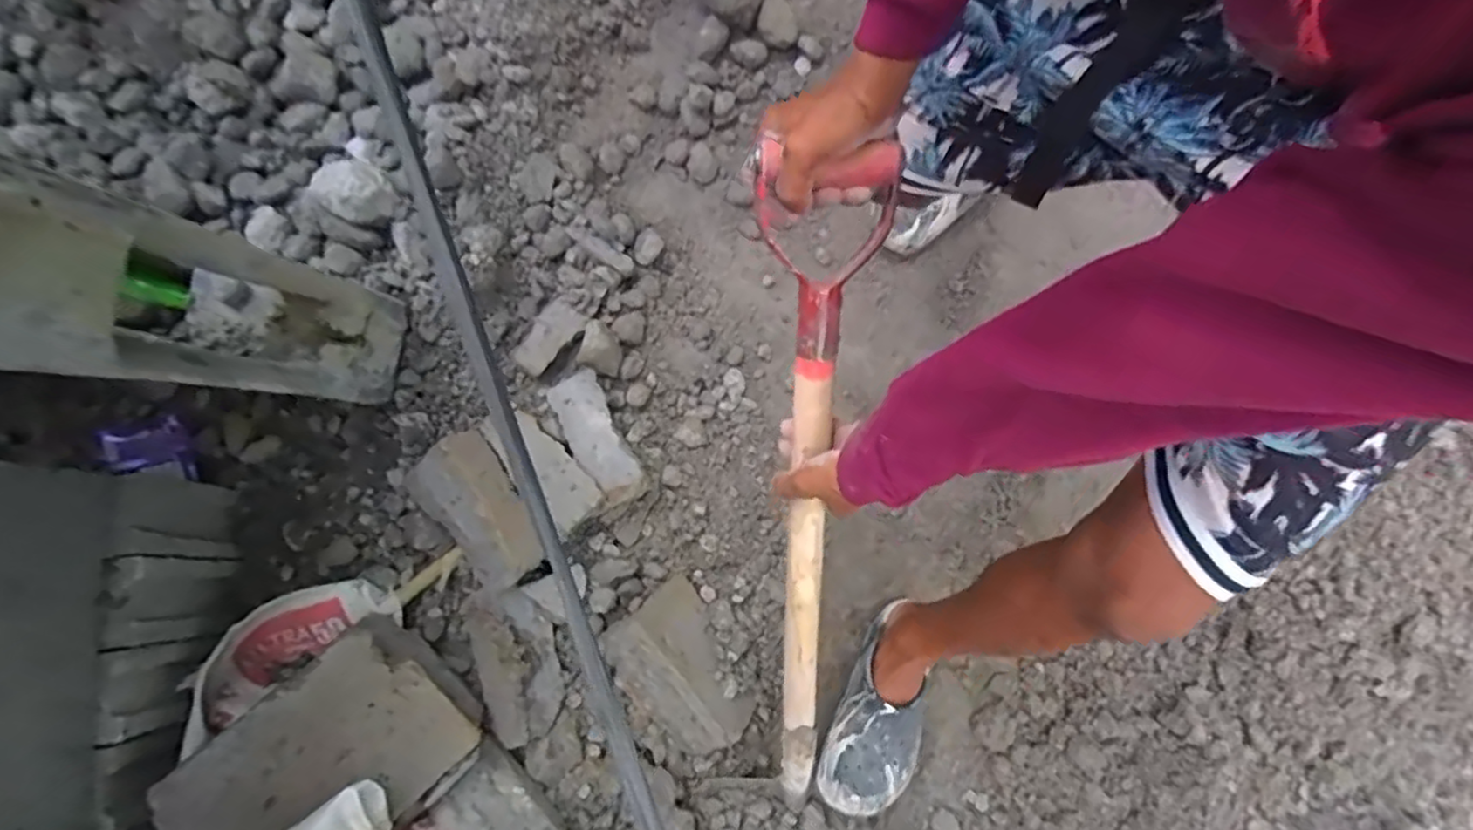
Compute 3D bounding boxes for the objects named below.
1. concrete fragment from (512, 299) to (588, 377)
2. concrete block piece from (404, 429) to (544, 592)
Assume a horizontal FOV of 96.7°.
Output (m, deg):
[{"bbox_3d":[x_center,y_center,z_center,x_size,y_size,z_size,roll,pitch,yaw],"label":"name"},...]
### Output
[{"bbox_3d":[-0.277,-0.115,0.962,0.052,0.025,0.119,32,69,5],"label":"concrete fragment"},{"bbox_3d":[-0.334,0.124,0.869,0.208,0.098,0.103,46,52,10],"label":"concrete block piece"}]

